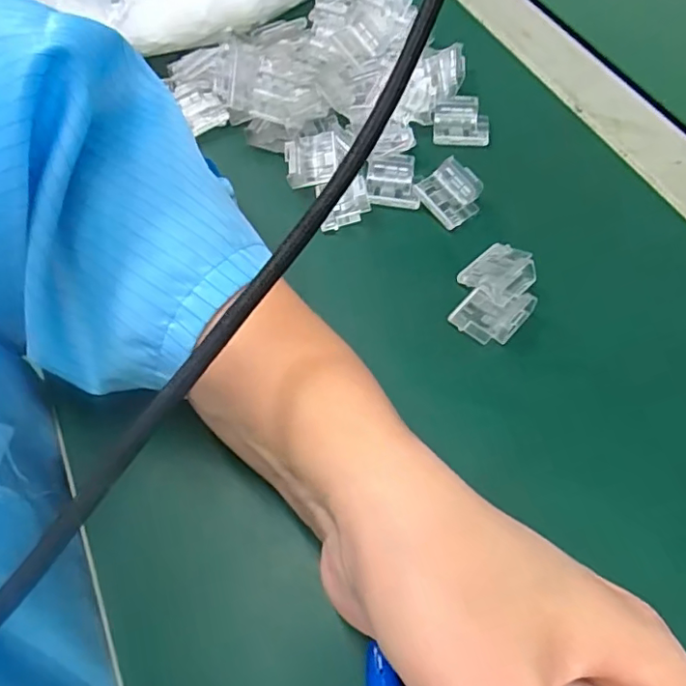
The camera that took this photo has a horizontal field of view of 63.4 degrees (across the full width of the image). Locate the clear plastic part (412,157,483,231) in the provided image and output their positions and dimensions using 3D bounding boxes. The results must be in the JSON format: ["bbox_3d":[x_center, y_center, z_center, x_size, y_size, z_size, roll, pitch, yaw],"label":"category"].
[{"bbox_3d":[0.053,-0.073,0.269,0.025,0.014,0.027,-33,65,-16],"label":"clear plastic part"}]

